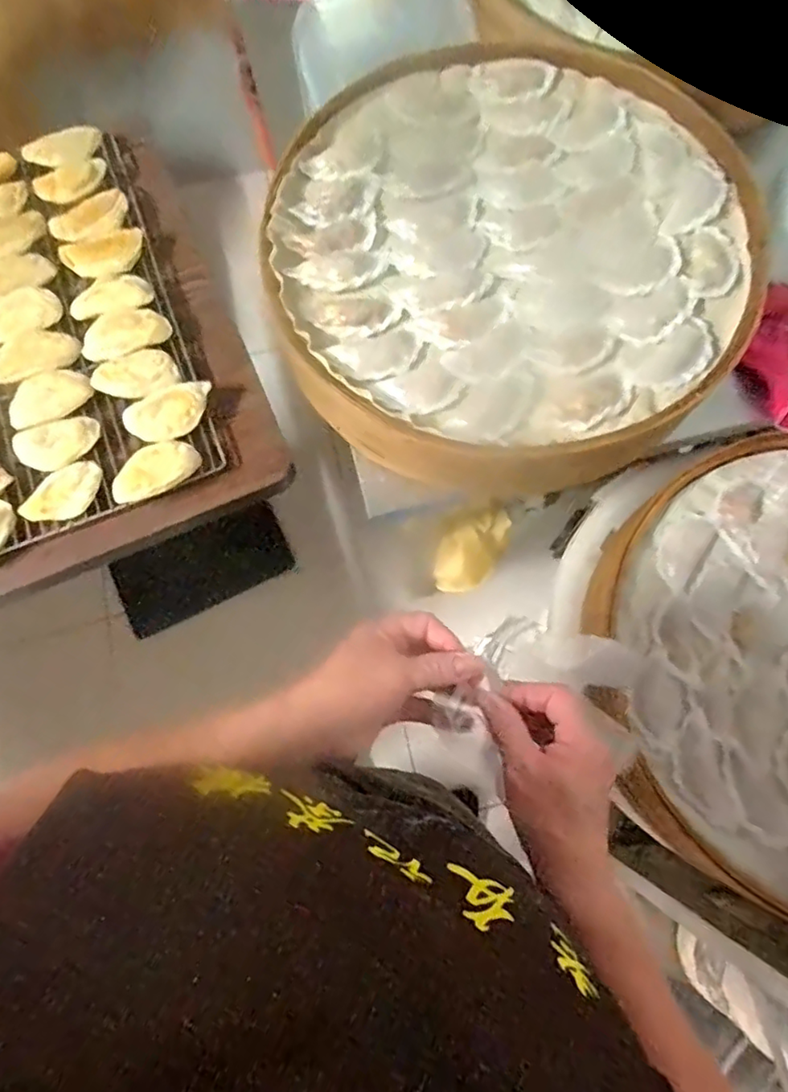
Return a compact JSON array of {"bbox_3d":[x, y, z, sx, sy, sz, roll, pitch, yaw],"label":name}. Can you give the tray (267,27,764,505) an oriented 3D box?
[{"bbox_3d":[0.127,-0.319,0.640,0.478,0.095,0.512,0,74,0],"label":"tray"}]

